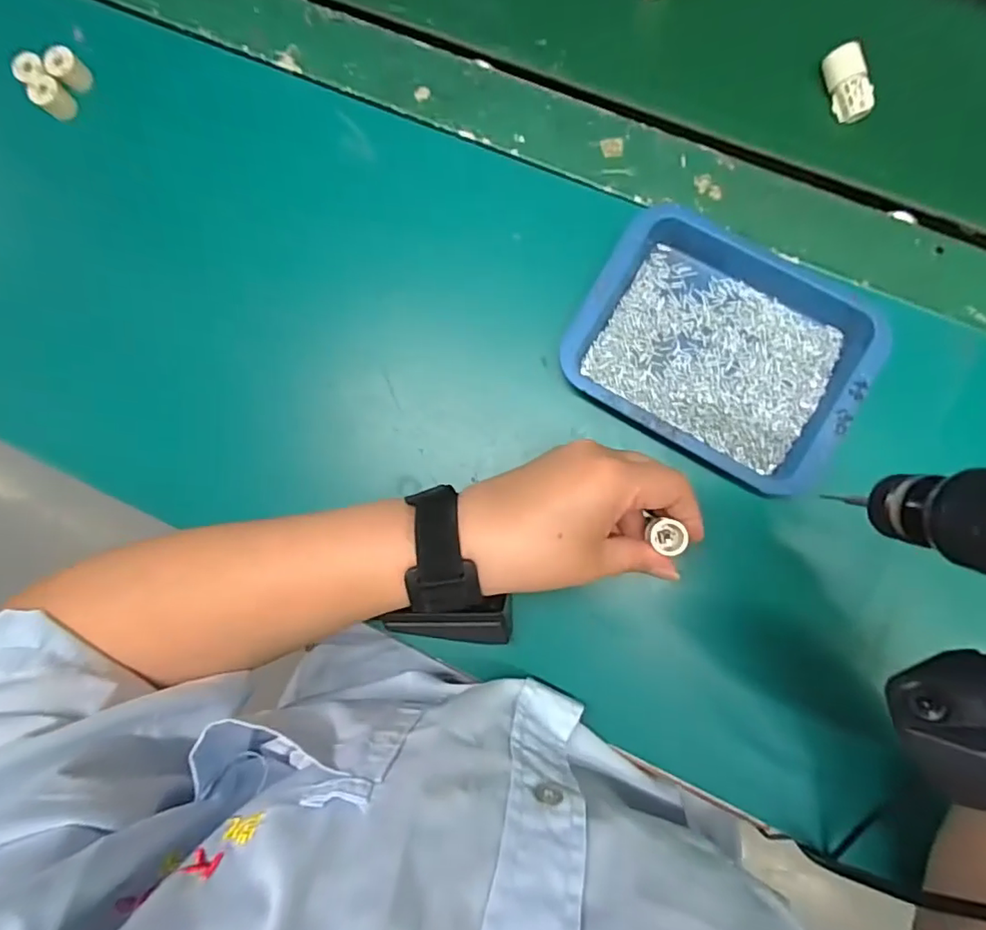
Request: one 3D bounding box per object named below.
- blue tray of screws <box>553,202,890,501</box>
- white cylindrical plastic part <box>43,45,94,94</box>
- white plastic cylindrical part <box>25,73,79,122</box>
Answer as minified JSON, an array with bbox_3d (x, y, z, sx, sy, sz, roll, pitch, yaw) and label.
[{"bbox_3d":[0.131,-0.070,0.318,0.155,0.024,0.128,30,87,6],"label":"blue tray of screws"},{"bbox_3d":[-0.281,-0.262,0.367,0.019,0.018,0.020,0,84,4],"label":"white cylindrical plastic part"},{"bbox_3d":[-0.293,-0.244,0.369,0.022,0.016,0.019,39,88,7],"label":"white plastic cylindrical part"}]

